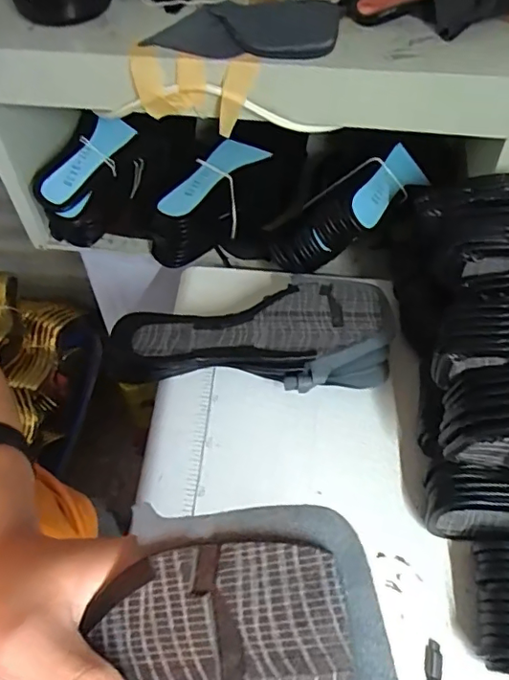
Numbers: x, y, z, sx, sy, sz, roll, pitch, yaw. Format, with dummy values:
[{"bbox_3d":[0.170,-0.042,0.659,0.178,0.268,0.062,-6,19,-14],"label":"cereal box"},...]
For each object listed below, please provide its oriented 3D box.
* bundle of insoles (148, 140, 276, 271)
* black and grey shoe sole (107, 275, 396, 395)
[{"bbox_3d":[-0.058,-0.173,0.712,0.057,0.107,0.177,35,61,21],"label":"bundle of insoles"},{"bbox_3d":[0.000,-0.010,0.566,0.278,0.041,0.125,5,55,2],"label":"black and grey shoe sole"}]

